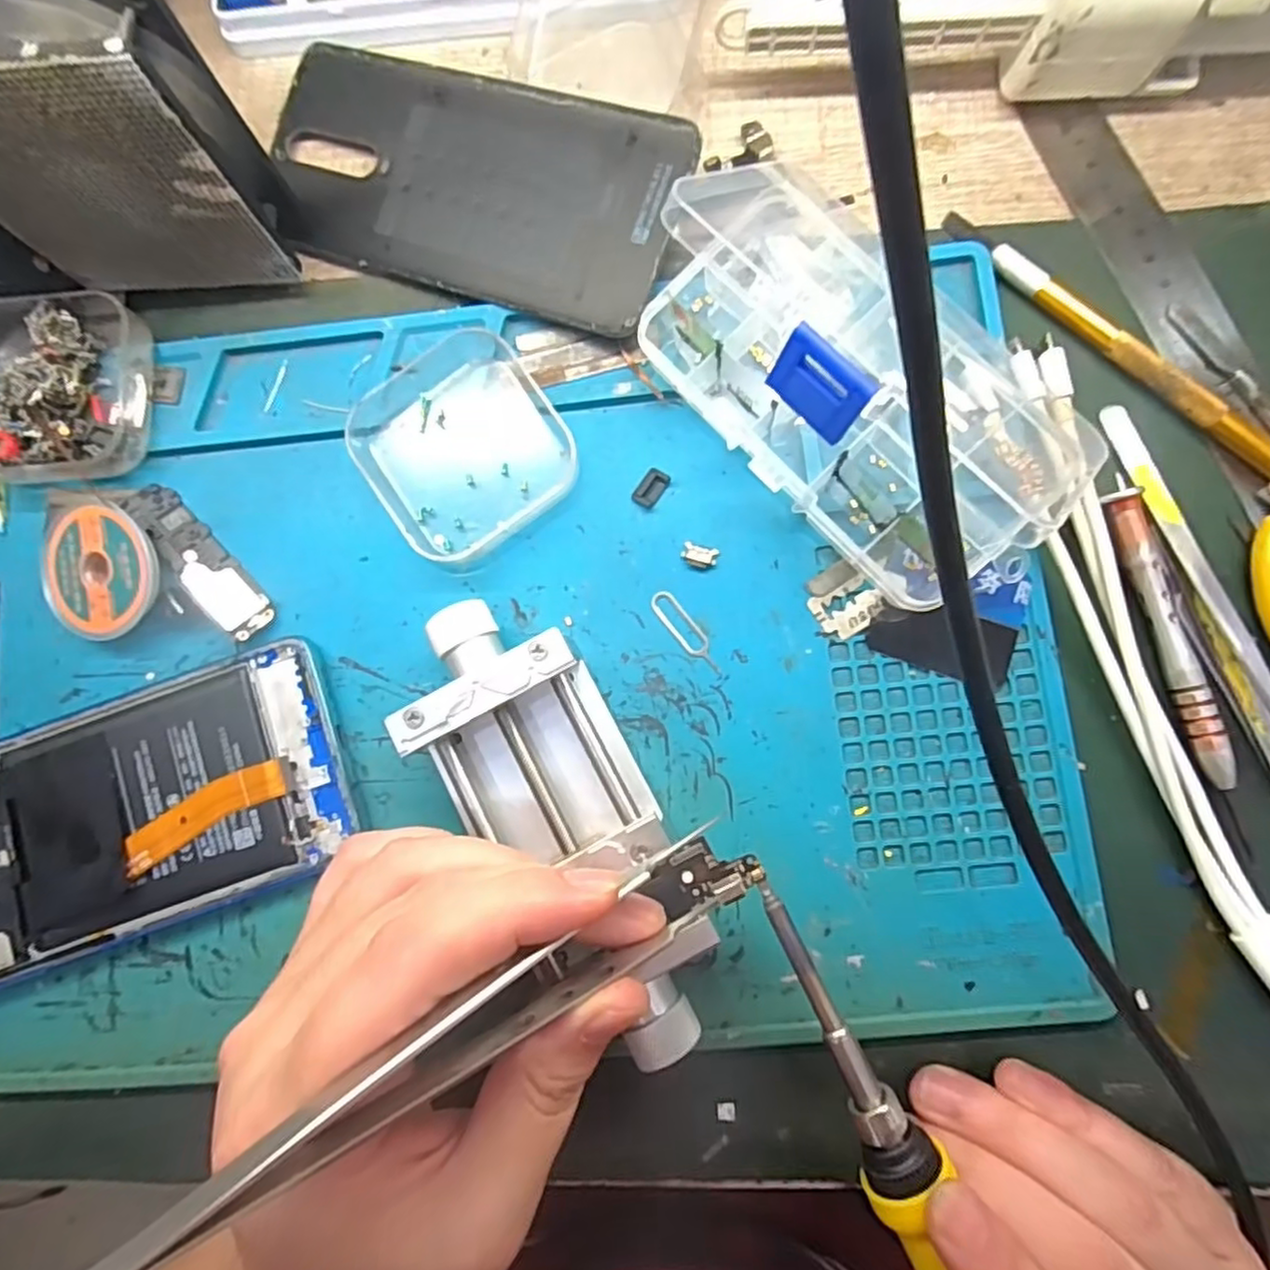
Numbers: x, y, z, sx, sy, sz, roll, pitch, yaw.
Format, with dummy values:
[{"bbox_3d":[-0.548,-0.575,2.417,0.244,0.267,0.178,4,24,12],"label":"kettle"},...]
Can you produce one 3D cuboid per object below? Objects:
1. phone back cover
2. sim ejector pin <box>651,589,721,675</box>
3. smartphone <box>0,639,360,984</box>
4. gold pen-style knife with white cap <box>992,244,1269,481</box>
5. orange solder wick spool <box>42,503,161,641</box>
[{"bbox_3d":[-0.061,-0.159,0.237,0.153,0.015,0.072,20,84,6],"label":"phone back cover"},{"bbox_3d":[0.017,-0.001,0.222,0.009,0.004,0.033,-40,82,-2],"label":"sim ejector pin"},{"bbox_3d":[-0.172,0.060,0.220,0.158,0.011,0.075,-19,82,1],"label":"smartphone"},{"bbox_3d":[0.162,-0.089,0.218,0.112,0.009,0.008,43,87,7],"label":"gold pen-style knife with white cap"},{"bbox_3d":[-0.178,-0.021,0.227,0.042,0.009,0.042,1,94,10],"label":"orange solder wick spool"}]

